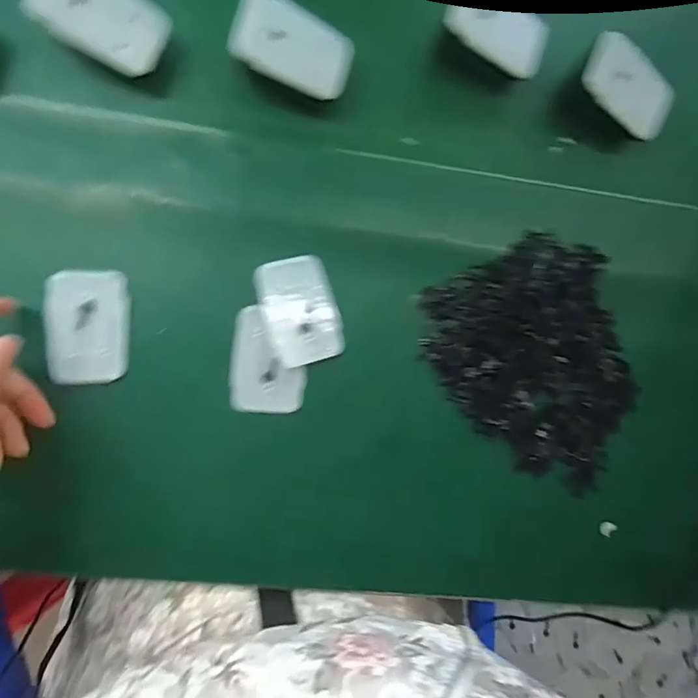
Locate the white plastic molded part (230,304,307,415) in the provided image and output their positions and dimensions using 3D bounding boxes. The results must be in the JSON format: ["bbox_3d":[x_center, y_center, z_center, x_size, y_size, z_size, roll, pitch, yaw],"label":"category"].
[{"bbox_3d":[-0.052,0.008,0.327,0.048,0.008,0.068,5,86,-8],"label":"white plastic molded part"}]

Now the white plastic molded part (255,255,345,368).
[{"bbox_3d":[-0.031,-0.026,0.329,0.047,0.010,0.069,-20,90,-9],"label":"white plastic molded part"}]

